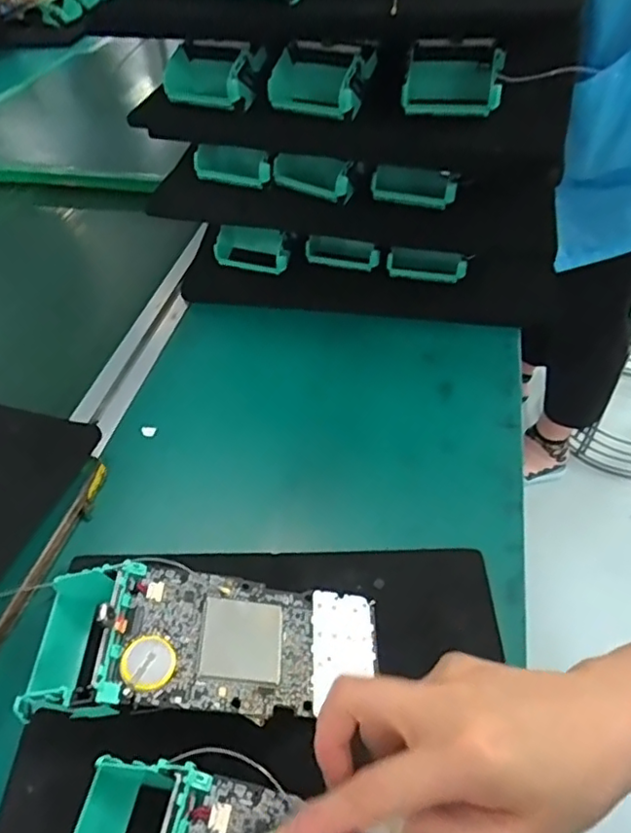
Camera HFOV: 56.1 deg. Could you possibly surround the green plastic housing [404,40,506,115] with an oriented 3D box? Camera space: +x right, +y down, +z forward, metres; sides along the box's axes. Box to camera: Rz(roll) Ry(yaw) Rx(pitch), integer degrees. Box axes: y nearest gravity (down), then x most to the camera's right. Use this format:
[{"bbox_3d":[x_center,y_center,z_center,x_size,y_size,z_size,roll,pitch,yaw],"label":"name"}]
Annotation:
[{"bbox_3d":[0.100,-0.243,0.426,0.066,0.040,0.043,11,48,11],"label":"green plastic housing"}]

